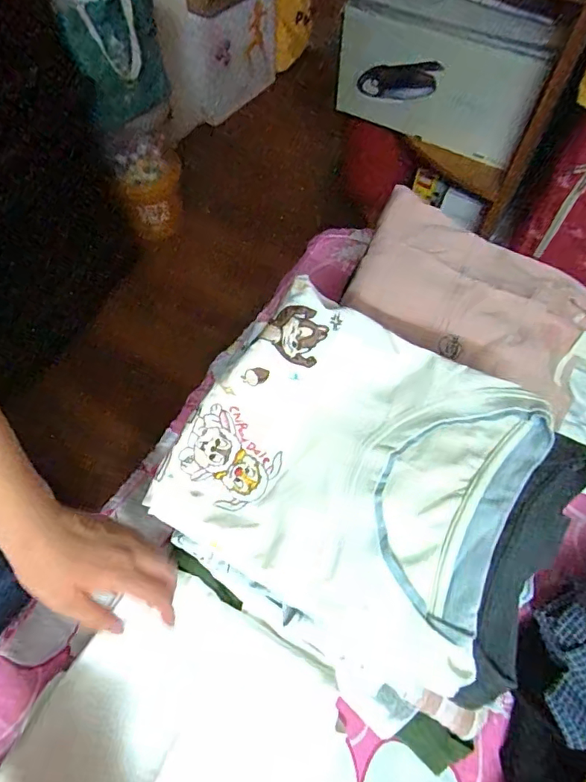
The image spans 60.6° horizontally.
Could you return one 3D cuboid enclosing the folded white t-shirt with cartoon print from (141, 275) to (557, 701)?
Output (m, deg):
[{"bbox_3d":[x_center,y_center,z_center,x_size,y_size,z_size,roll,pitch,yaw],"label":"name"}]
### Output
[{"bbox_3d":[0.049,0.053,0.391,0.255,0.068,0.236,26,75,15],"label":"folded white t-shirt with cartoon print"}]

